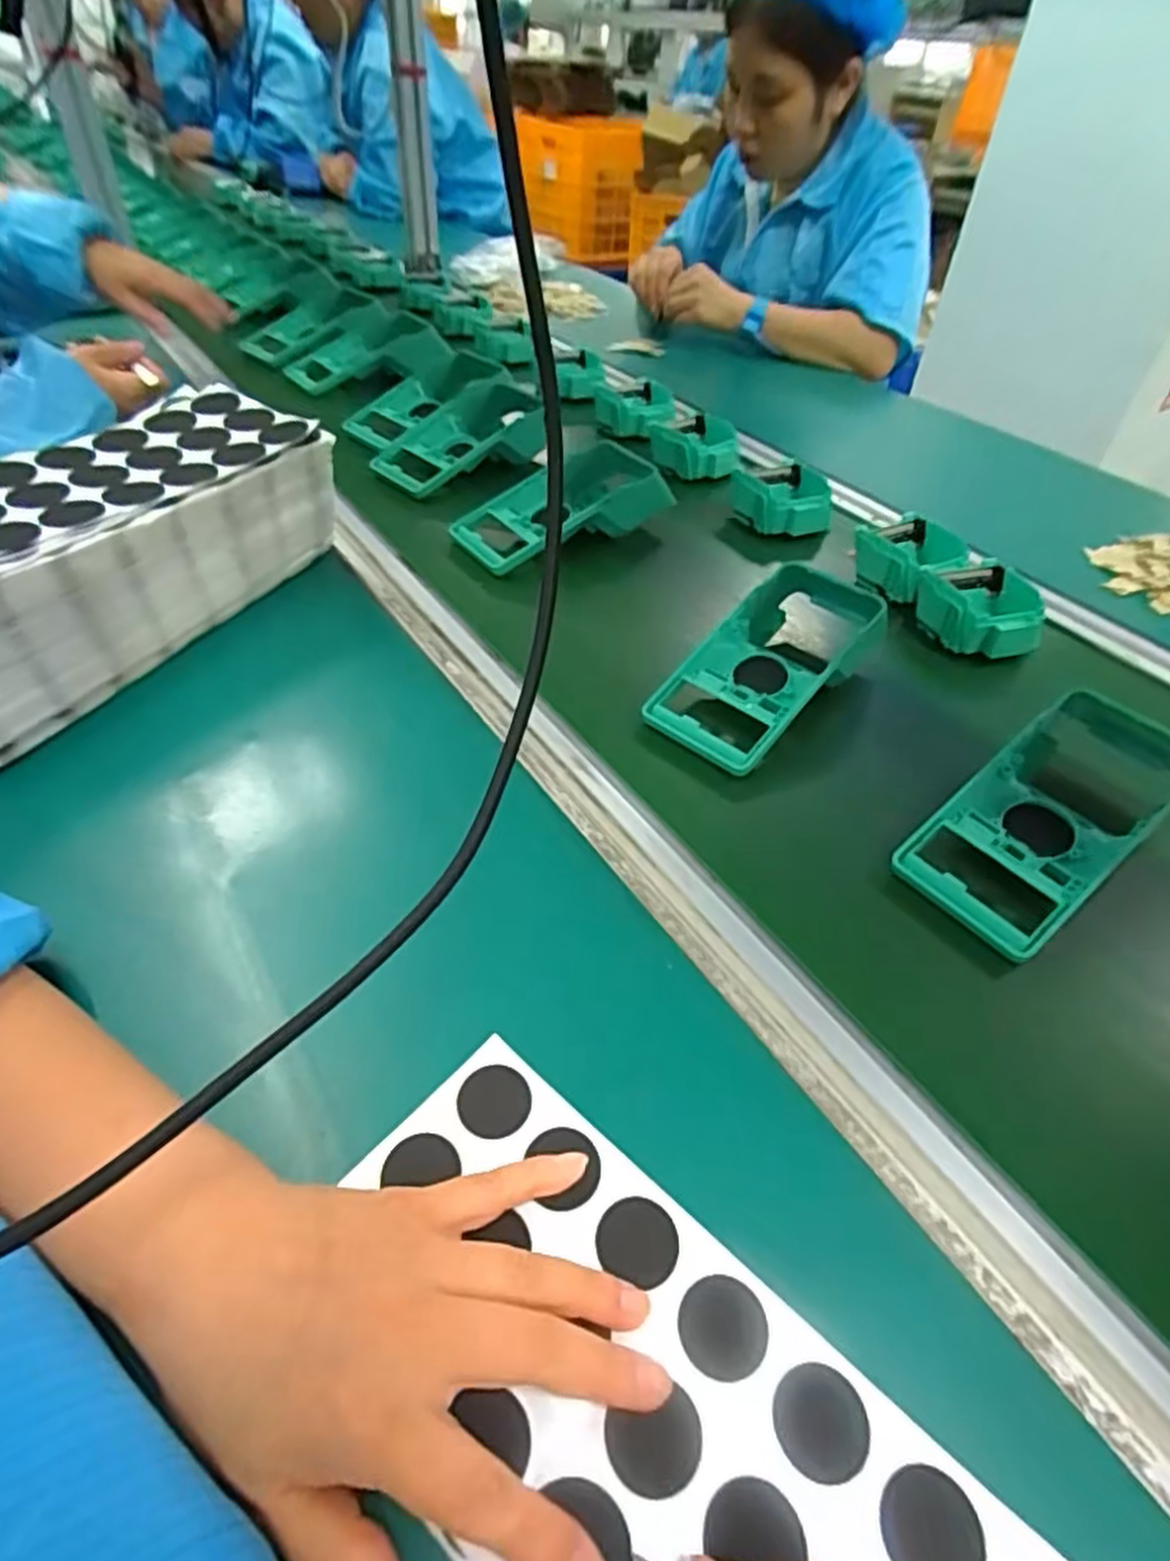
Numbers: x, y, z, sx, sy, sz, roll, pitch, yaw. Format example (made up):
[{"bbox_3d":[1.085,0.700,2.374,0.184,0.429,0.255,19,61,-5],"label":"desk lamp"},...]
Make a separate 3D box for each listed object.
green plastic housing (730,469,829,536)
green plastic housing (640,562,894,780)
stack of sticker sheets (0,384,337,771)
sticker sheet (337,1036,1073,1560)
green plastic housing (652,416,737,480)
[{"bbox_3d":[0.177,-0.251,0.707,0.088,0.044,0.056,9,44,4],"label":"green plastic housing"},{"bbox_3d":[0.125,-0.082,0.518,0.088,0.050,0.179,36,51,28],"label":"green plastic housing"},{"bbox_3d":[-0.315,-0.141,0.504,0.124,0.113,0.303,23,46,18],"label":"stack of sticker sheets"},{"bbox_3d":[0.039,0.216,0.233,0.306,0.005,0.116,33,52,27],"label":"sticker sheet"},{"bbox_3d":[0.110,-0.340,0.795,0.083,0.039,0.079,2,44,-1],"label":"green plastic housing"}]

